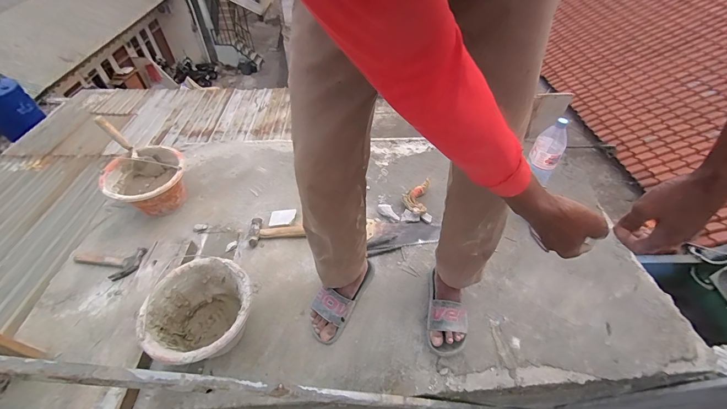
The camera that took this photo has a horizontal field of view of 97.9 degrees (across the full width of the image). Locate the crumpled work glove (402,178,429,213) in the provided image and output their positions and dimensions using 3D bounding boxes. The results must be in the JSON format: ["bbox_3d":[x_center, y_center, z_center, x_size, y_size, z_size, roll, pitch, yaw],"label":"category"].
[{"bbox_3d":[0.192,-0.027,1.183,0.089,0.047,0.171,10,50,9],"label":"crumpled work glove"}]

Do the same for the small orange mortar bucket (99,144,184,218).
[{"bbox_3d":[-0.749,-0.065,1.130,0.237,0.173,0.220,0,49,0],"label":"small orange mortar bucket"}]

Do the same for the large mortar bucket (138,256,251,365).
[{"bbox_3d":[-0.402,0.294,0.824,0.238,0.166,0.243,0,49,0],"label":"large mortar bucket"}]

